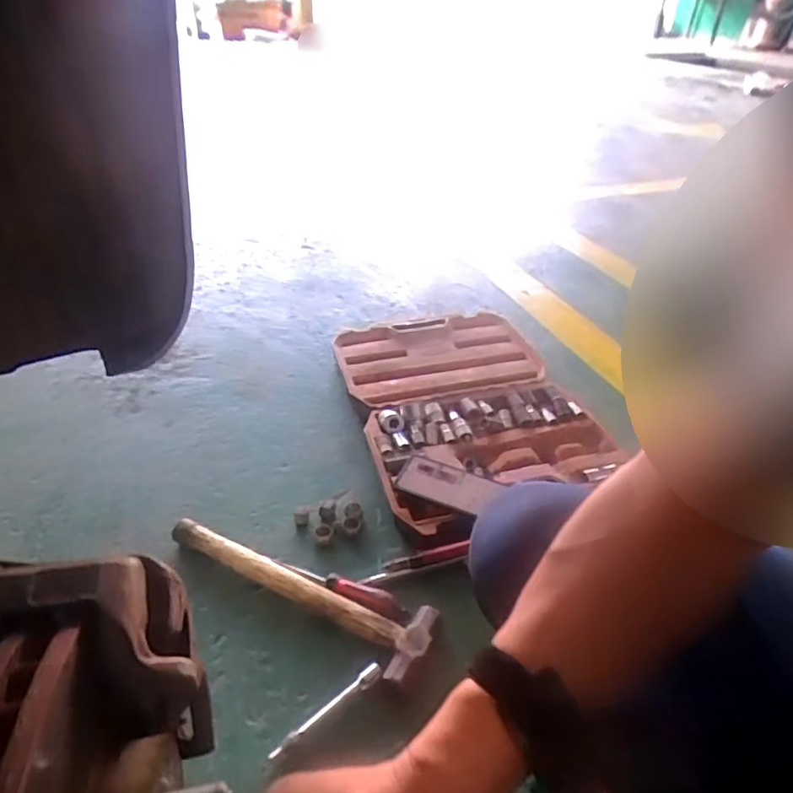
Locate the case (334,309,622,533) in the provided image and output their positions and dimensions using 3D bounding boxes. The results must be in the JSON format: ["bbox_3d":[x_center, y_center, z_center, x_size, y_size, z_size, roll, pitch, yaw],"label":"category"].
[{"bbox_3d":[0.122,-0.003,1.066,0.401,0.062,0.619,-8,38,-13],"label":"case"}]

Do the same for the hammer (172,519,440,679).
[{"bbox_3d":[-0.135,0.242,0.742,0.390,0.037,0.089,20,40,23],"label":"hammer"}]

